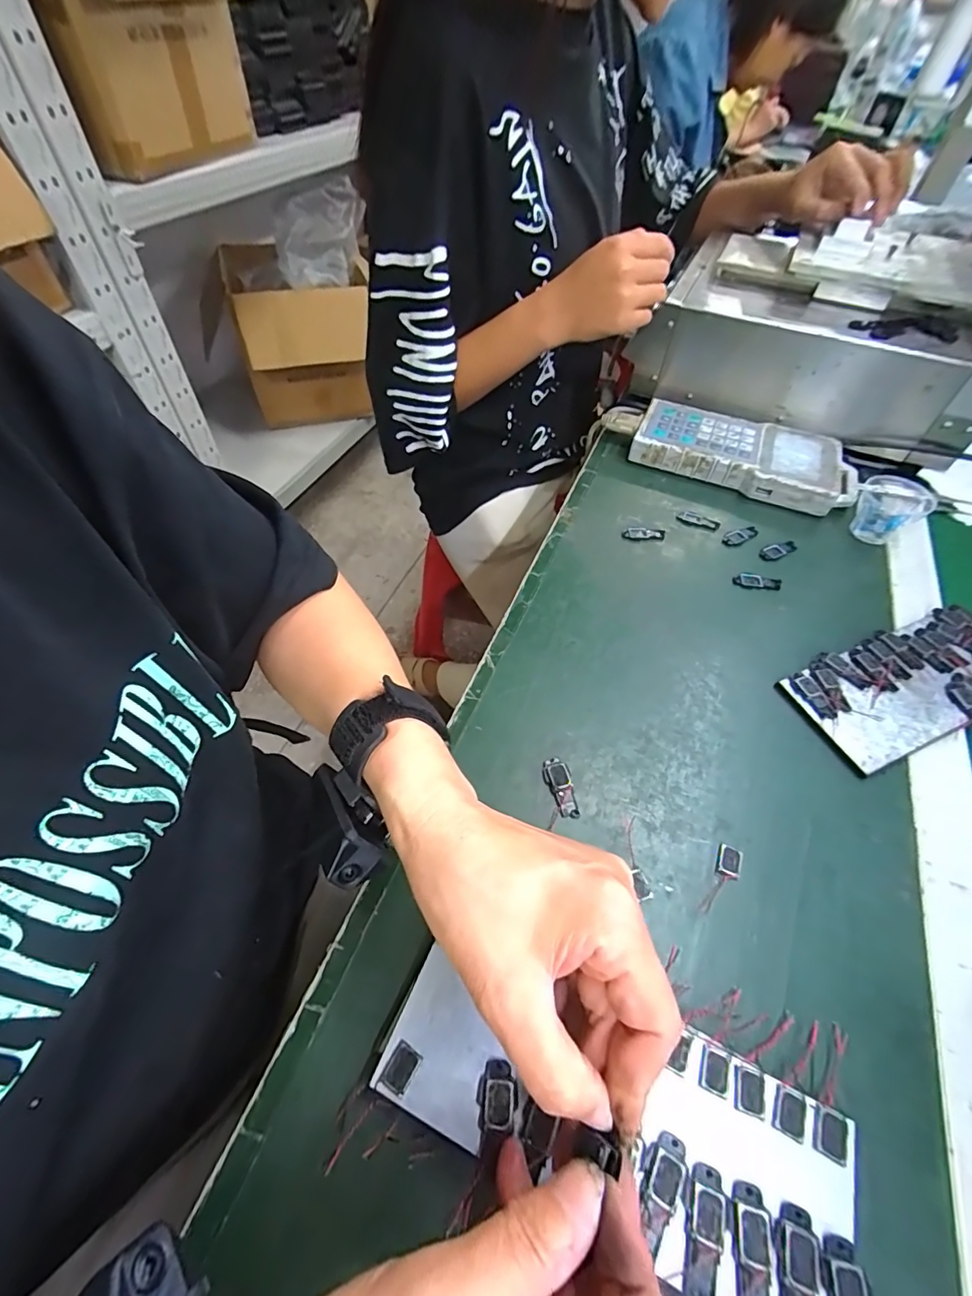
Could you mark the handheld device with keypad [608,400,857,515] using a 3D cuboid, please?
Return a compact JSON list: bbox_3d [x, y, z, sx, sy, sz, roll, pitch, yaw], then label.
[{"bbox_3d":[0.260,-0.212,0.535,0.259,0.034,0.099,20,55,13],"label":"handheld device with keypad"}]

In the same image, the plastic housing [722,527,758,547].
[{"bbox_3d":[0.245,-0.108,0.476,0.041,0.004,0.015,-24,57,-18],"label":"plastic housing"}]

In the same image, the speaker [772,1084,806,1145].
[{"bbox_3d":[0.135,0.207,0.221,0.013,0.004,0.017,23,59,15],"label":"speaker"}]

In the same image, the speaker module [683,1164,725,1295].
[{"bbox_3d":[0.087,0.234,0.197,0.014,0.004,0.040,16,55,10],"label":"speaker module"}]

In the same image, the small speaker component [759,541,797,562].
[{"bbox_3d":[0.275,-0.092,0.467,0.045,0.004,0.016,-23,57,-17],"label":"small speaker component"}]

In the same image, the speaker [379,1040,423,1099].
[{"bbox_3d":[-0.039,0.192,0.226,0.013,0.004,0.018,22,57,24],"label":"speaker"}]

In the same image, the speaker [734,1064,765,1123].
[{"bbox_3d":[0.120,0.201,0.225,0.014,0.004,0.017,19,60,9],"label":"speaker"}]

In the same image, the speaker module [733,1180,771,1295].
[{"bbox_3d":[0.105,0.239,0.195,0.013,0.004,0.039,13,54,8],"label":"speaker module"}]

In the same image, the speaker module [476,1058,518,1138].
[{"bbox_3d":[0.005,0.200,0.221,0.017,0.006,0.024,8,53,5],"label":"speaker module"}]

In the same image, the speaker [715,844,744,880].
[{"bbox_3d":[0.146,0.128,0.297,0.013,0.004,0.019,20,55,13],"label":"speaker"}]

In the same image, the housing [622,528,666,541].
[{"bbox_3d":[0.151,-0.109,0.474,0.039,0.004,0.016,4,53,2],"label":"housing"}]

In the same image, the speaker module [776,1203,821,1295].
[{"bbox_3d":[0.121,0.244,0.191,0.016,0.004,0.040,15,54,10],"label":"speaker module"}]

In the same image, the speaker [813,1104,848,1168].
[{"bbox_3d":[0.151,0.214,0.218,0.014,0.004,0.018,28,56,10],"label":"speaker"}]

